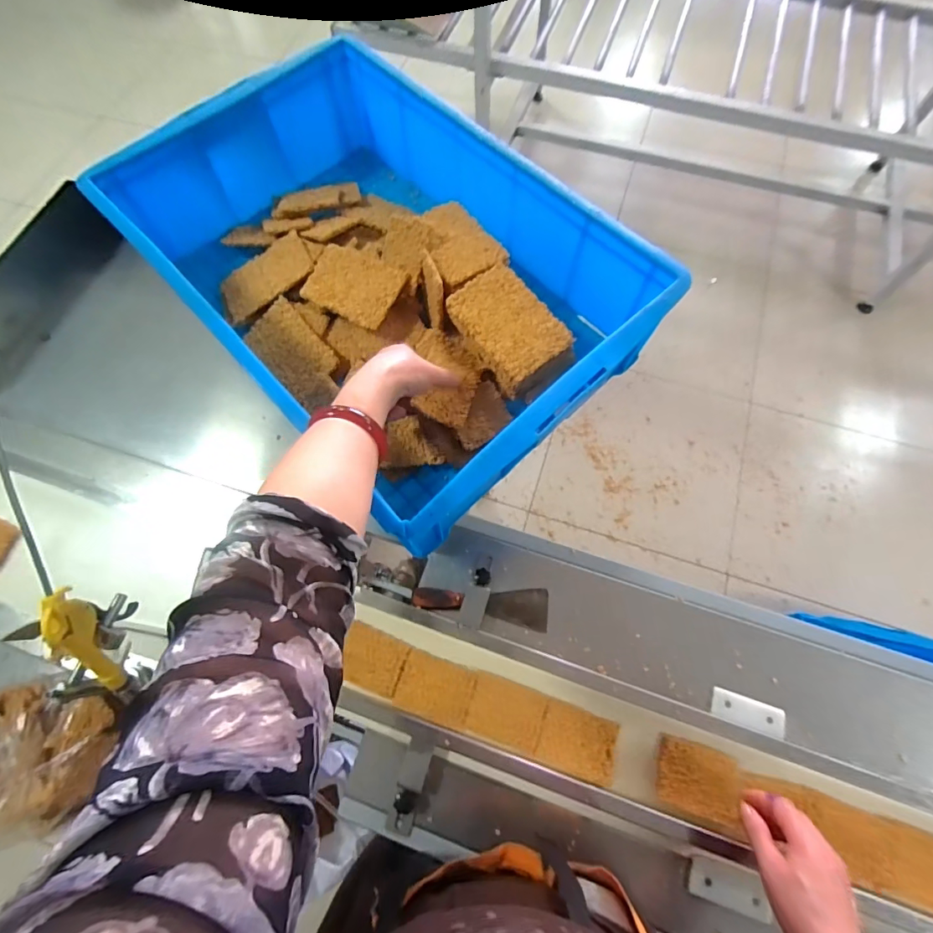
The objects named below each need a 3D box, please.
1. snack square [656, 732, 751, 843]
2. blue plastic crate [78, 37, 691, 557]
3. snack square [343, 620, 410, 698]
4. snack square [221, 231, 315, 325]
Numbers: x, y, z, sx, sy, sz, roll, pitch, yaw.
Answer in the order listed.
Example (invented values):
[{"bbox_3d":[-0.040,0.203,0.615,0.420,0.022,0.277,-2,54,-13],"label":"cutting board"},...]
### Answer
[{"bbox_3d":[0.266,0.361,0.536,0.091,0.011,0.075,16,70,7],"label":"snack square"},{"bbox_3d":[-0.119,-0.257,0.613,0.411,0.155,0.619,-42,74,-14],"label":"blue plastic crate"},{"bbox_3d":[-0.118,0.243,0.591,0.079,0.004,0.068,19,70,8],"label":"snack square"},{"bbox_3d":[-0.286,-0.270,0.665,0.140,0.007,0.100,-32,66,2],"label":"snack square"}]

